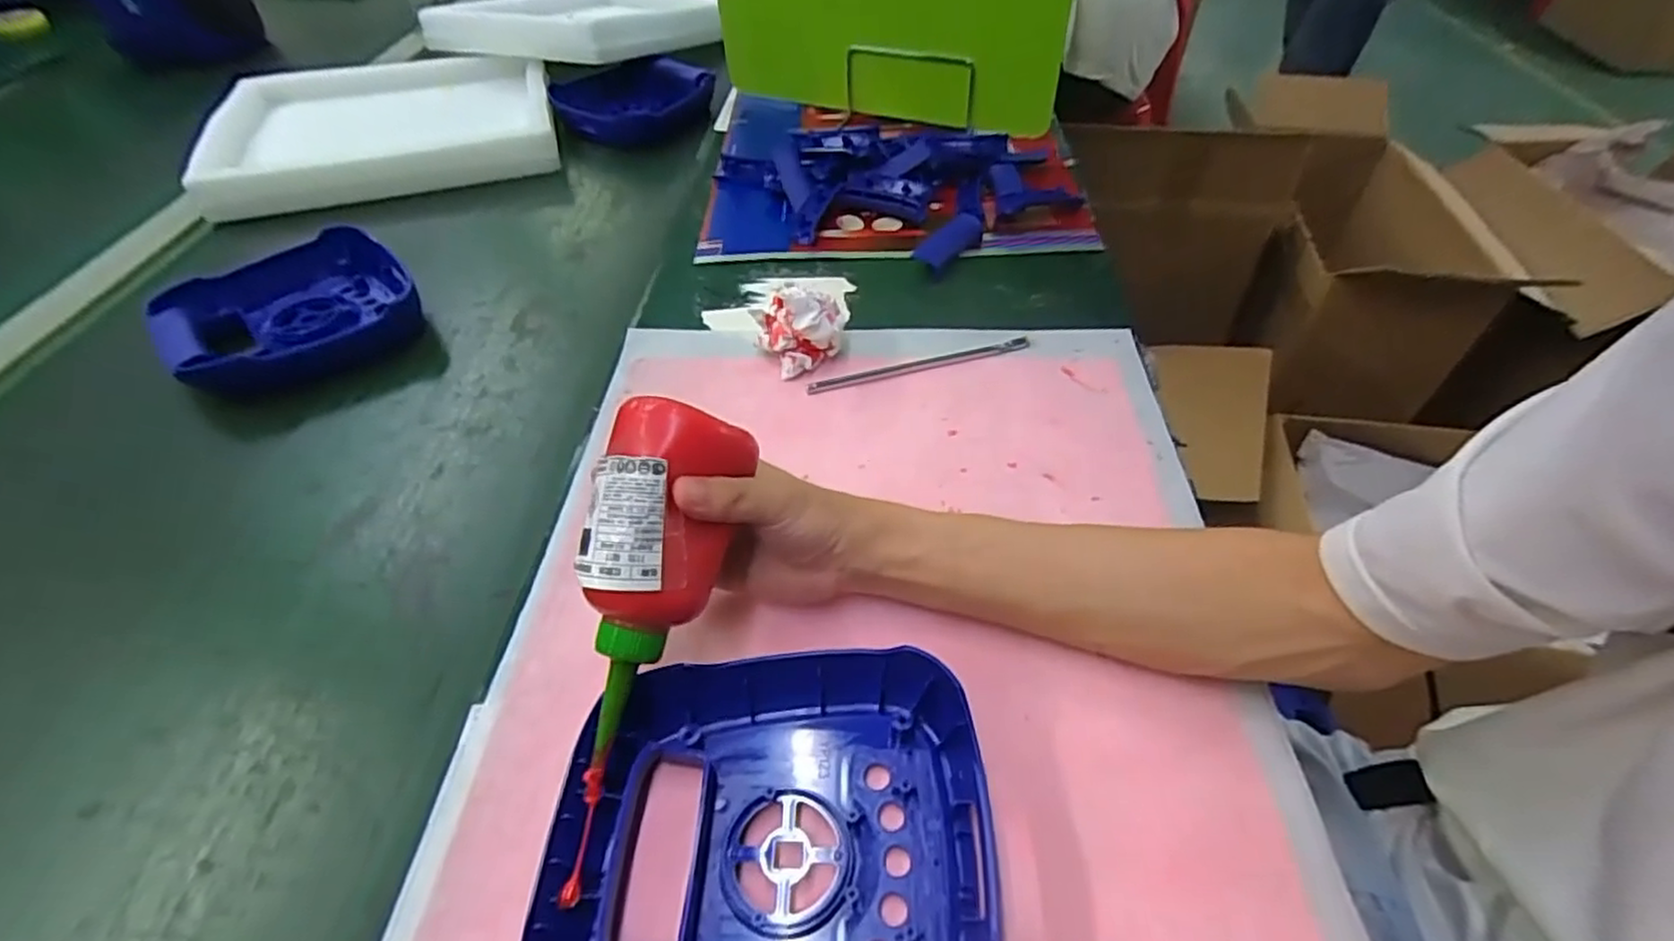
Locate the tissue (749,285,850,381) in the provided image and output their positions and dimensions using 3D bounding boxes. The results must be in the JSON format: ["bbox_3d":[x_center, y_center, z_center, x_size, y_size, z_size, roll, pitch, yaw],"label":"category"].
[{"bbox_3d":[-0.028,-0.108,0.534,0.069,0.059,0.056,-4,48,1],"label":"tissue"}]

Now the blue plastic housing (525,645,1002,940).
[{"bbox_3d":[-0.026,0.160,0.299,0.178,0.036,0.164,-1,48,3],"label":"blue plastic housing"}]

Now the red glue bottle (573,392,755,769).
[{"bbox_3d":[-0.084,0.052,0.315,0.054,0.048,0.163,14,92,16],"label":"red glue bottle"}]

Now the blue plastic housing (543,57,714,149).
[{"bbox_3d":[-0.244,-0.448,0.864,0.186,0.059,0.147,-17,49,-11],"label":"blue plastic housing"}]

